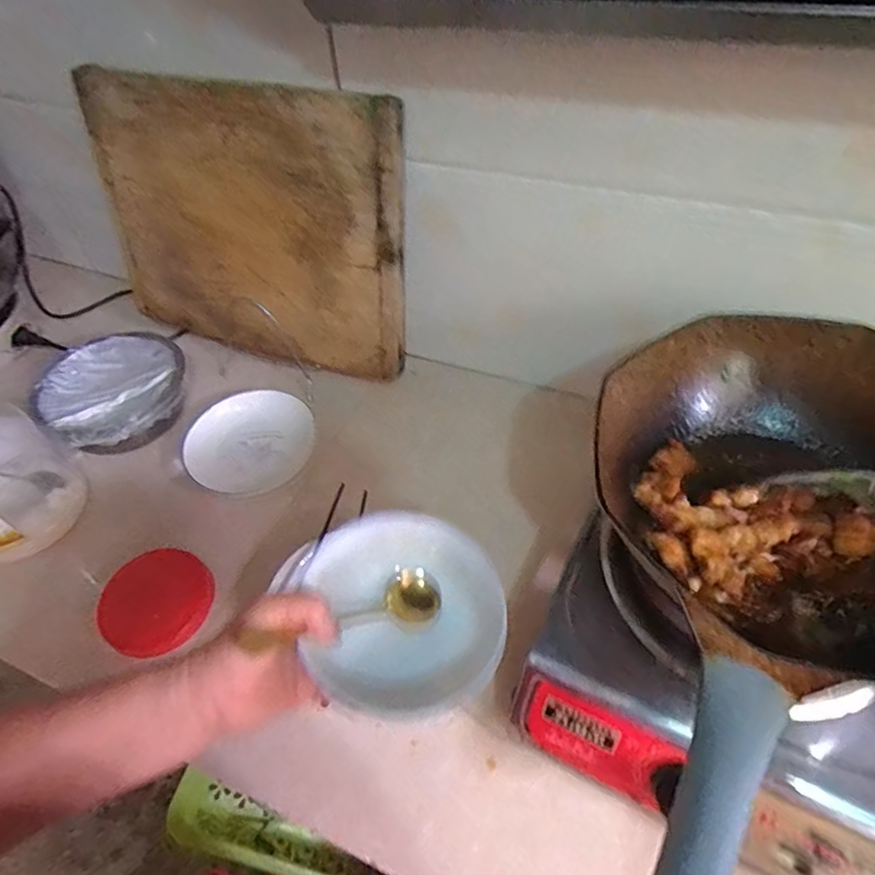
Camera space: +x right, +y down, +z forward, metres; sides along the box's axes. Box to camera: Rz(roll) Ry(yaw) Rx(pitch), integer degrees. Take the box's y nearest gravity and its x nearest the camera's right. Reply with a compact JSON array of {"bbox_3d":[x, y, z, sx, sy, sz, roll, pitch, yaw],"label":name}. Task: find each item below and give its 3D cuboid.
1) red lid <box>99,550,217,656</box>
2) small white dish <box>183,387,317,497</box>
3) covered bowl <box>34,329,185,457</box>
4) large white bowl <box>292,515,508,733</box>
[{"bbox_3d":[-0.310,0.175,0.612,0.114,0.013,0.117,-2,50,3],"label":"red lid"},{"bbox_3d":[-0.245,0.003,0.751,0.157,0.026,0.156,-2,50,3],"label":"small white dish"},{"bbox_3d":[-0.440,-0.070,0.758,0.179,0.054,0.193,-2,50,3],"label":"covered bowl"},{"bbox_3d":[-0.023,0.121,0.392,0.138,0.057,0.138,6,63,-11],"label":"large white bowl"}]

